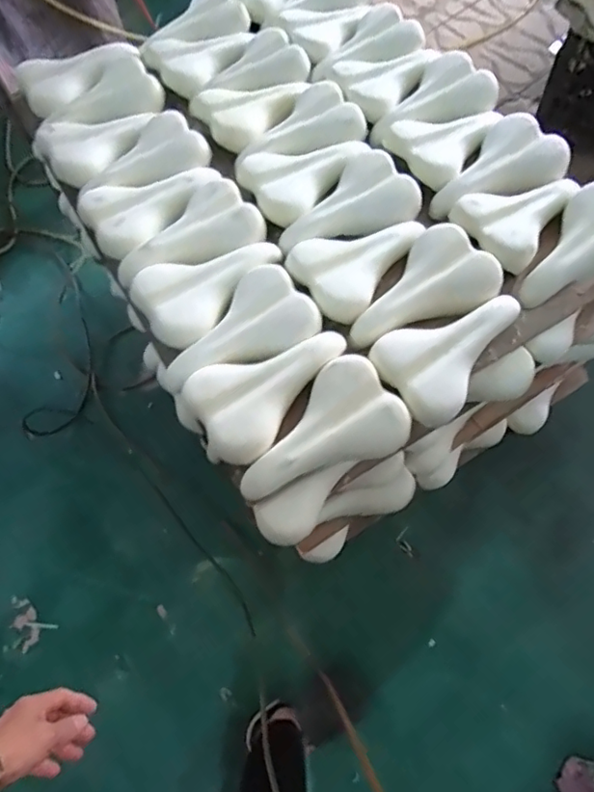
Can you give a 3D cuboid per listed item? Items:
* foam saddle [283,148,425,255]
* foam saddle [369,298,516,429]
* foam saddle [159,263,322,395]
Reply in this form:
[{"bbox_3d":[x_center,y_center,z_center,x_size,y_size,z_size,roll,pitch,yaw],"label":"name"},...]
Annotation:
[{"bbox_3d":[0.085,-0.325,0.980,0.255,0.044,0.150,-35,67,-15],"label":"foam saddle"},{"bbox_3d":[0.243,-0.081,0.872,0.255,0.048,0.158,-38,68,-14],"label":"foam saddle"},{"bbox_3d":[-0.098,-0.096,0.870,0.252,0.048,0.155,-31,66,-14],"label":"foam saddle"}]

